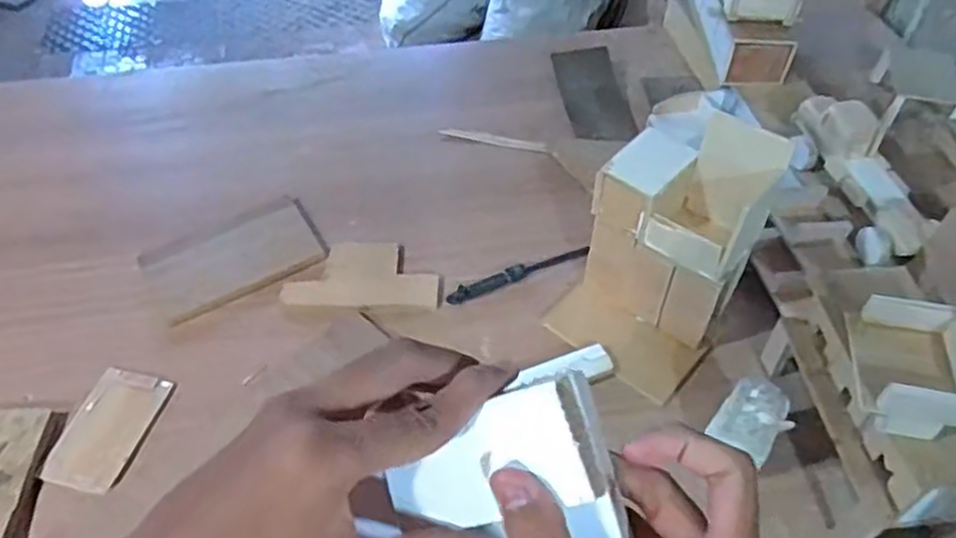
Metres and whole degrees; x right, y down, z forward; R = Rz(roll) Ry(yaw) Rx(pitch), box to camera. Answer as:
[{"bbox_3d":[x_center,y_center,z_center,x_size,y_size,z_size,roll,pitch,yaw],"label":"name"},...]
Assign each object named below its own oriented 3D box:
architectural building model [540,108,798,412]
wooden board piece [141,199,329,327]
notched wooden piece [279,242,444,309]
[{"bbox_3d":[0.207,-0.023,0.842,0.179,0.251,0.189,24,51,18],"label":"architectural building model"},{"bbox_3d":[-0.322,-0.010,0.993,0.218,0.024,0.114,-26,54,-23],"label":"wooden board piece"},{"bbox_3d":[-0.150,0.006,0.983,0.202,0.012,0.109,1,48,-1],"label":"notched wooden piece"}]

